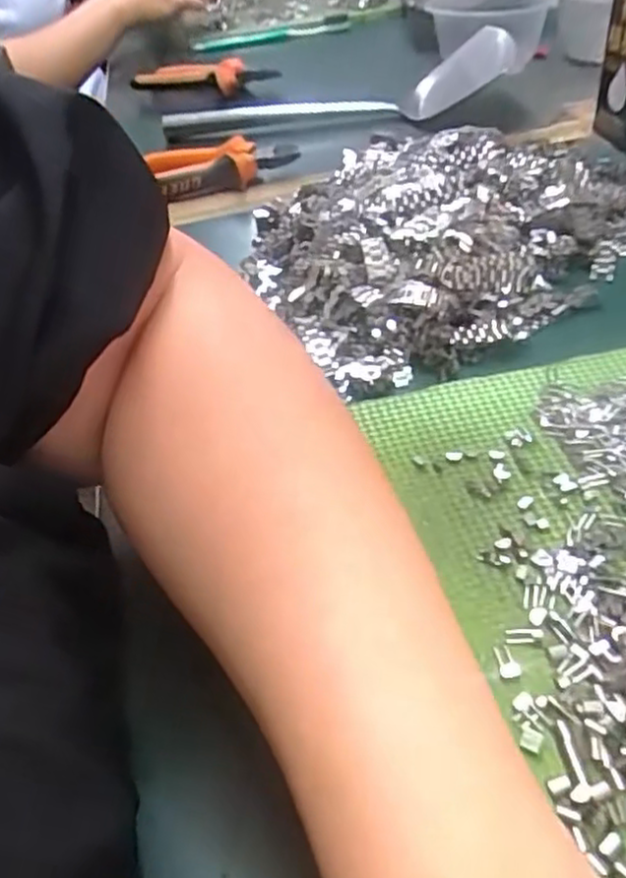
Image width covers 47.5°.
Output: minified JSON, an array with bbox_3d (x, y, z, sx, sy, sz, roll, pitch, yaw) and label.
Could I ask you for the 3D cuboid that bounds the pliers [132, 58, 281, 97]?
[{"bbox_3d":[-0.122,-0.391,0.762,0.167,0.029,0.039,10,47,15],"label":"pliers"}]

